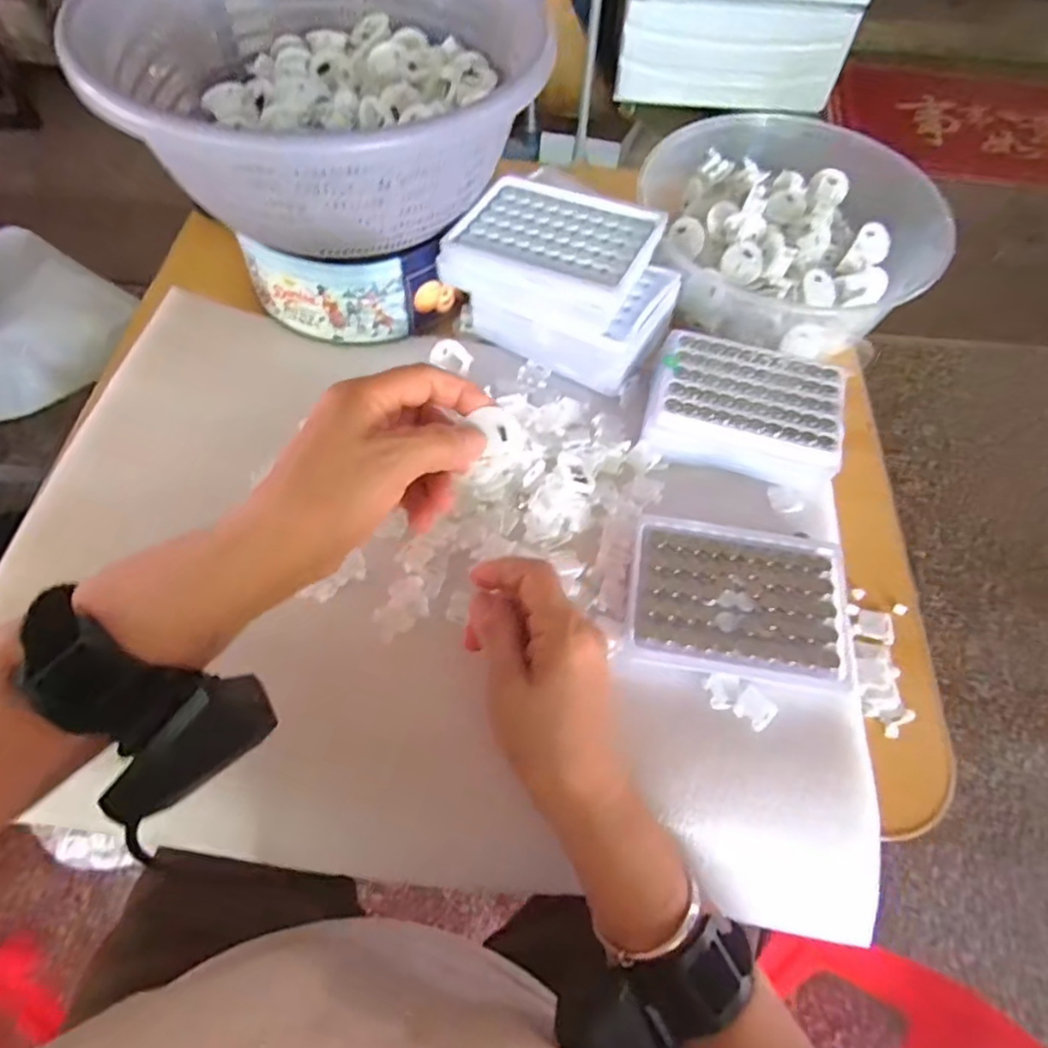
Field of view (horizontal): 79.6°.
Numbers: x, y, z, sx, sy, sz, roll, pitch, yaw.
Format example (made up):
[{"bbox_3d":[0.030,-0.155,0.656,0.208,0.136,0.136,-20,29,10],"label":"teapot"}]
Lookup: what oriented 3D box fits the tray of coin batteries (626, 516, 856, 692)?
[{"bbox_3d":[0.134,0.047,0.389,0.132,0.018,0.095,8,62,3],"label":"tray of coin batteries"}]

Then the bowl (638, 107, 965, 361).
[{"bbox_3d":[0.213,-0.250,0.523,0.228,0.076,0.212,1,62,-1],"label":"bowl"}]

